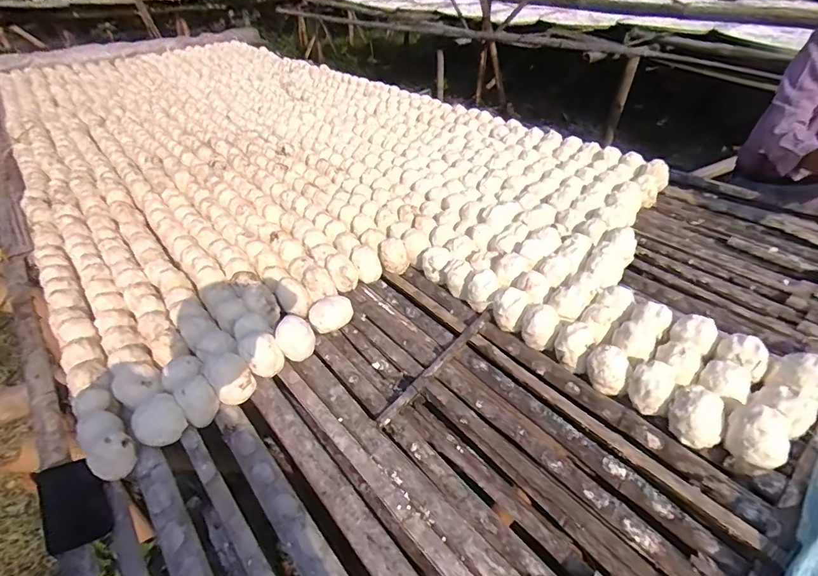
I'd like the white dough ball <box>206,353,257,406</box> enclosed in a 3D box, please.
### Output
[{"bbox_3d":[-0.358,0.182,0.866,0.075,0.075,0.072,-2,39,1],"label":"white dough ball"}]

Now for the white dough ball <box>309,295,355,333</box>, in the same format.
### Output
[{"bbox_3d":[-0.187,0.067,1.042,0.108,0.069,0.082,-19,42,-19],"label":"white dough ball"}]

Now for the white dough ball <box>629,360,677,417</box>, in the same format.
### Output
[{"bbox_3d":[0.455,0.184,0.808,0.072,0.078,0.070,27,50,31],"label":"white dough ball"}]

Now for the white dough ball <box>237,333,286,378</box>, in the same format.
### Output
[{"bbox_3d":[-0.310,0.139,0.901,0.072,0.075,0.070,-2,41,2],"label":"white dough ball"}]

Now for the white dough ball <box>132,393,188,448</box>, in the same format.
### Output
[{"bbox_3d":[-0.460,0.242,0.787,0.084,0.062,0.069,-35,50,-30],"label":"white dough ball"}]

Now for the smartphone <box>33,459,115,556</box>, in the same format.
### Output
[{"bbox_3d":[-0.557,0.354,0.714,0.088,0.011,0.167,-17,42,-39],"label":"smartphone"}]

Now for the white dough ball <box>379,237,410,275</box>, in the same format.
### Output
[{"bbox_3d":[-0.041,-0.090,1.201,0.078,0.069,0.079,-2,39,1],"label":"white dough ball"}]

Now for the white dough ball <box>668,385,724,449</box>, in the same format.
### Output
[{"bbox_3d":[0.506,0.227,0.754,0.070,0.081,0.085,-34,49,-29],"label":"white dough ball"}]

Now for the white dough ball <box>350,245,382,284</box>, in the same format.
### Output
[{"bbox_3d":[-0.116,-0.065,1.181,0.077,0.069,0.076,-2,39,1],"label":"white dough ball"}]

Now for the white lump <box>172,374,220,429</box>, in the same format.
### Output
[{"bbox_3d":[-0.409,0.218,0.831,0.063,0.078,0.062,-2,39,1],"label":"white lump"}]

